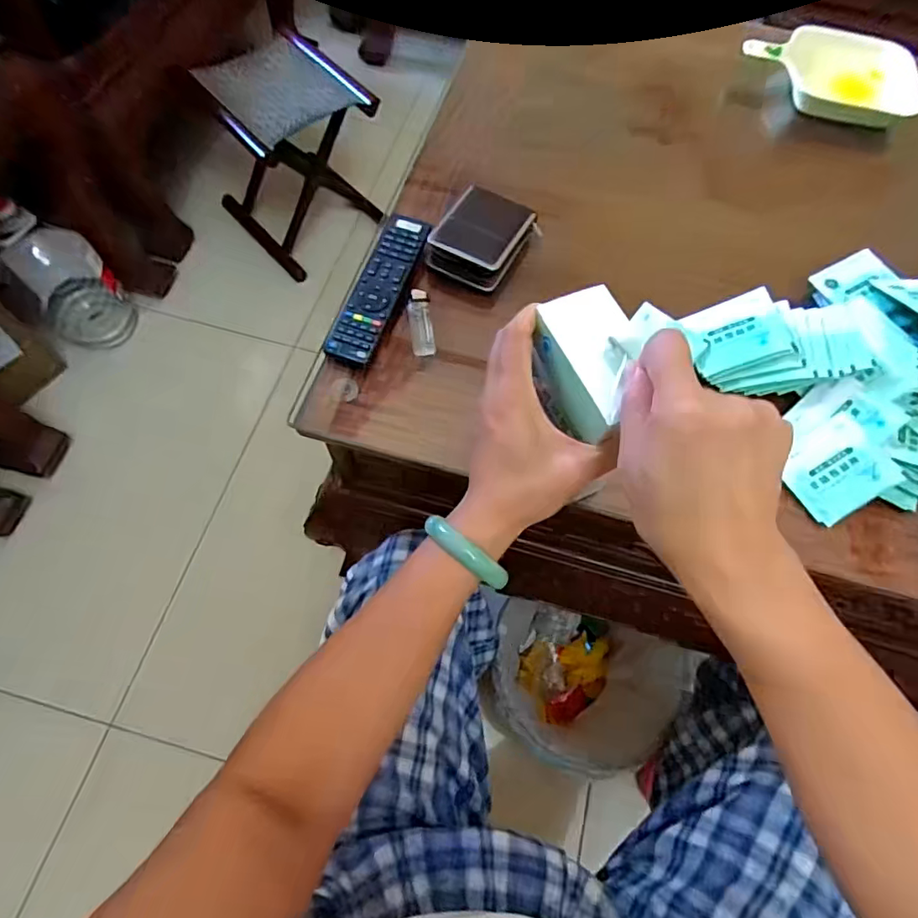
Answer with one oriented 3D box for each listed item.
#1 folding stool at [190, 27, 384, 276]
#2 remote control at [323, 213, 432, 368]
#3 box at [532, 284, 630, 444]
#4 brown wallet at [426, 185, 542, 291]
[{"bbox_3d":[-0.400,-0.717,1.205,0.296,0.353,0.350,-40,74,-18],"label":"folding stool"},{"bbox_3d":[-0.075,-0.168,0.511,0.046,0.022,0.169,19,67,5],"label":"remote control"},{"bbox_3d":[0.082,-0.057,0.333,0.055,0.043,0.089,-19,69,-11],"label":"box"},{"bbox_3d":[0.023,-0.227,0.538,0.079,0.028,0.102,30,68,10],"label":"brown wallet"}]

